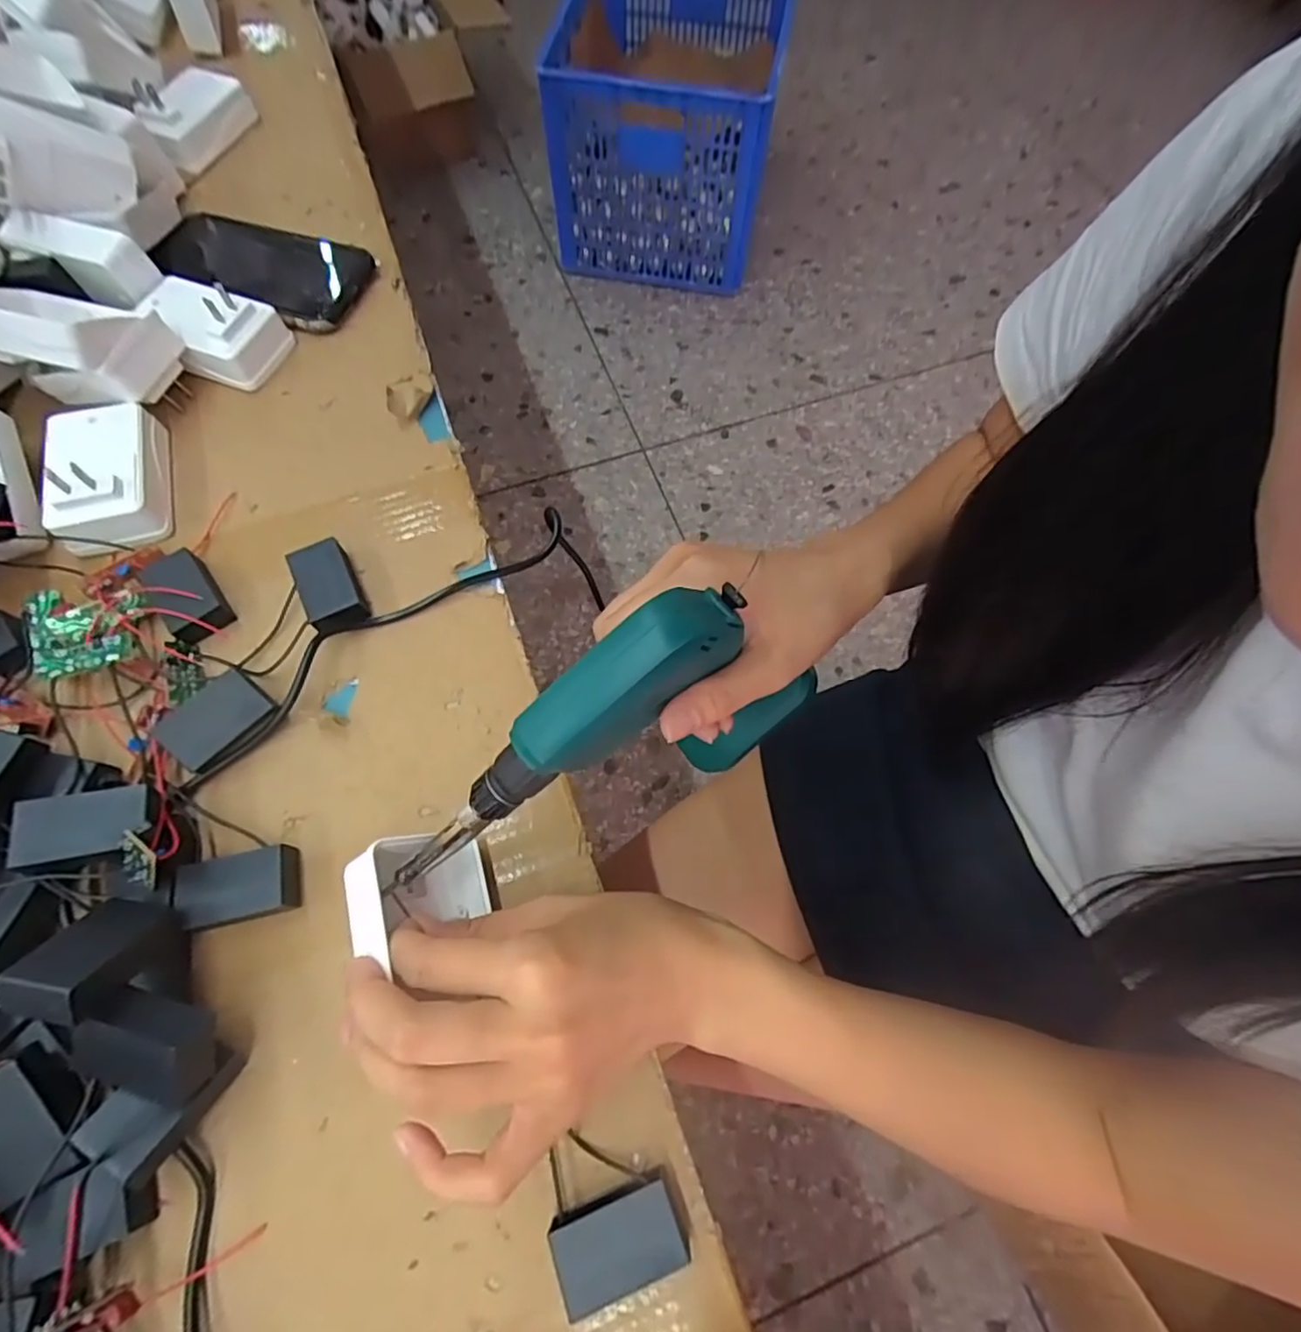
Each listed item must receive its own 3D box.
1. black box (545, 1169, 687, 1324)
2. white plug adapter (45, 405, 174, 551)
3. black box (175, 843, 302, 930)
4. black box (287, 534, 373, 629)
[{"bbox_3d":[-0.013,0.223,0.250,0.047,0.020,0.030,-19,69,-10],"label":"black box"},{"bbox_3d":[-0.319,-0.115,0.374,0.053,0.045,0.087,-13,68,-7],"label":"white plug adapter"},{"bbox_3d":[-0.192,0.103,0.297,0.049,0.016,0.030,-10,68,-6],"label":"black box"},{"bbox_3d":[-0.182,-0.045,0.361,0.029,0.016,0.052,-26,70,-12],"label":"black box"}]

